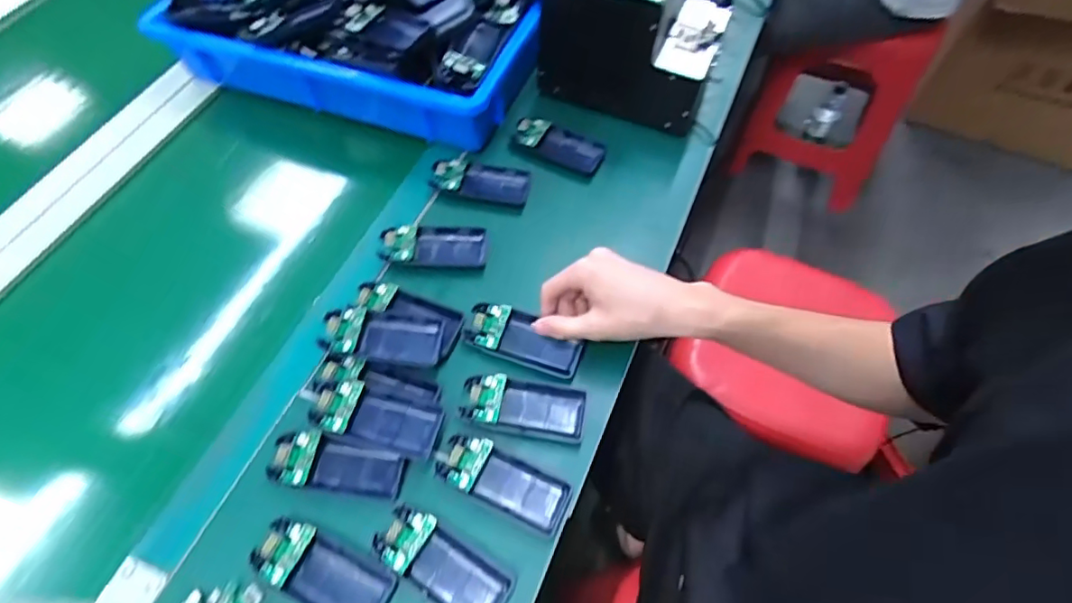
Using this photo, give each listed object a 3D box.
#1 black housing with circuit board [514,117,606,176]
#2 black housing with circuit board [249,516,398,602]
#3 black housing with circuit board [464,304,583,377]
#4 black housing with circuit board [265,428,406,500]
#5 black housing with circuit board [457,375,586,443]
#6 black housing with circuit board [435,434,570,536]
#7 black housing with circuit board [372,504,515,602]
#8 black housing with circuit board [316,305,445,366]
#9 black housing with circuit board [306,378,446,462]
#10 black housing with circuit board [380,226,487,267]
[{"bbox_3d":[0.024,-0.171,0.588,0.101,0.012,0.038,25,64,11],"label":"black housing with circuit board"},{"bbox_3d":[-0.152,0.192,0.389,0.103,0.011,0.043,25,64,11],"label":"black housing with circuit board"},{"bbox_3d":[-0.011,0.033,0.481,0.101,0.016,0.042,23,64,9],"label":"black housing with circuit board"},{"bbox_3d":[-0.153,0.126,0.424,0.102,0.011,0.041,11,62,5],"label":"black housing with circuit board"},{"bbox_3d":[-0.010,0.085,0.449,0.099,0.011,0.045,10,62,4],"label":"black housing with circuit board"},{"bbox_3d":[-0.025,0.138,0.423,0.100,0.014,0.041,24,64,11],"label":"black housing with circuit board"},{"bbox_3d":[-0.067,0.188,0.392,0.101,0.011,0.041,30,65,14],"label":"black housing with circuit board"},{"bbox_3d":[-0.131,0.030,0.472,0.099,0.022,0.042,5,62,1],"label":"black housing with circuit board"},{"bbox_3d":[-0.126,0.093,0.437,0.100,0.022,0.042,15,62,7],"label":"black housing with circuit board"},{"bbox_3d":[-0.099,-0.054,0.532,0.101,0.019,0.045,1,62,-1],"label":"black housing with circuit board"}]

